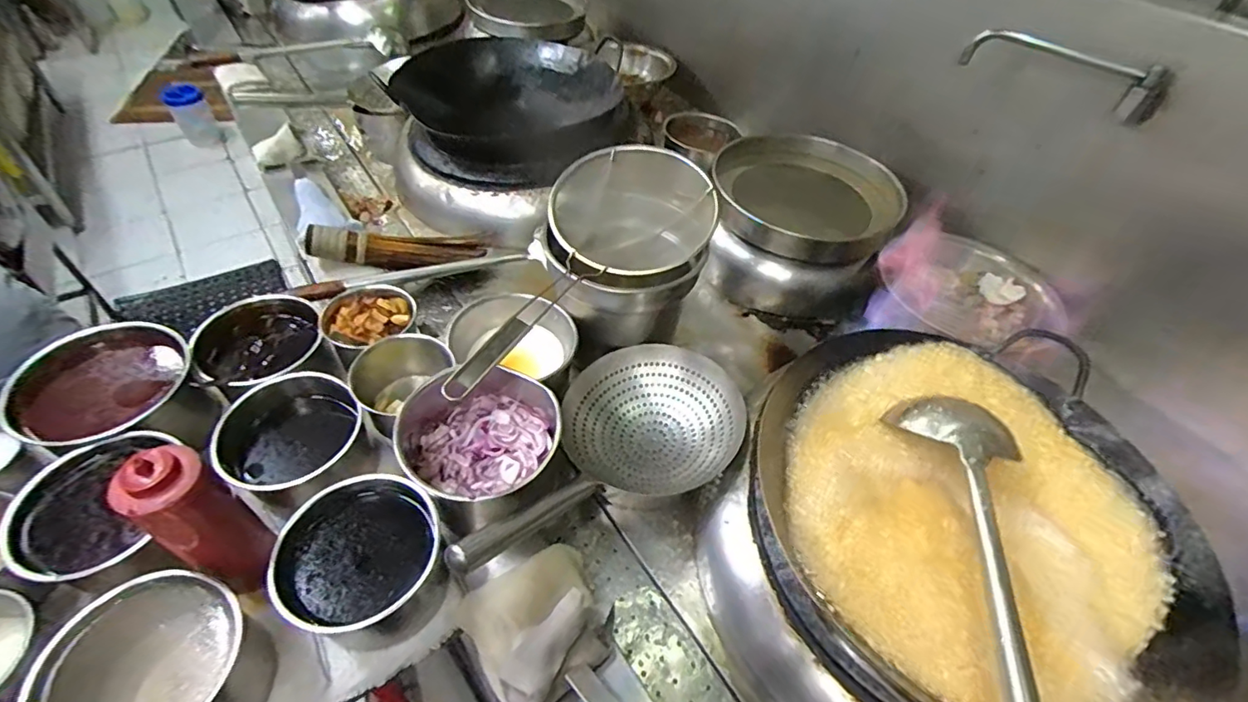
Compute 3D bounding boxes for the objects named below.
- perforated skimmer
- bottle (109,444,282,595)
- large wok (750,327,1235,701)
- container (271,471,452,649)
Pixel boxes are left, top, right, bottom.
[{"bbox_3d":[-0.033,0.128,0.682,0.234,0.128,0.417,37,55,24],"label":"perforated skimmer"},{"bbox_3d":[-0.428,0.160,0.548,0.073,0.180,0.072,29,51,19],"label":"bottle"},{"bbox_3d":[0.359,0.179,0.594,0.417,0.112,0.437,3,48,-3],"label":"large wok"},{"bbox_3d":[-0.274,0.232,0.597,0.155,0.116,0.150,3,48,-3],"label":"container"}]

